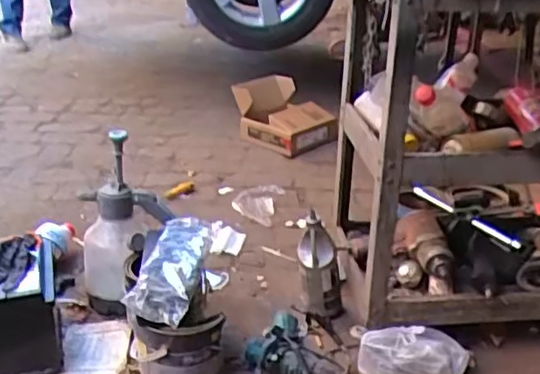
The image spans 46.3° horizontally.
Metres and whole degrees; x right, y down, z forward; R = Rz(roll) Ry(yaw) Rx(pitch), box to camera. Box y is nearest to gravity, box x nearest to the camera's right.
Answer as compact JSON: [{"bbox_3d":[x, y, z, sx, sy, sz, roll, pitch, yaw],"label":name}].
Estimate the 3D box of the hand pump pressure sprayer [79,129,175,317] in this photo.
[{"bbox_3d":[-0.304,0.078,1.292,0.185,0.343,0.119,12,26,20],"label":"hand pump pressure sprayer"}]

